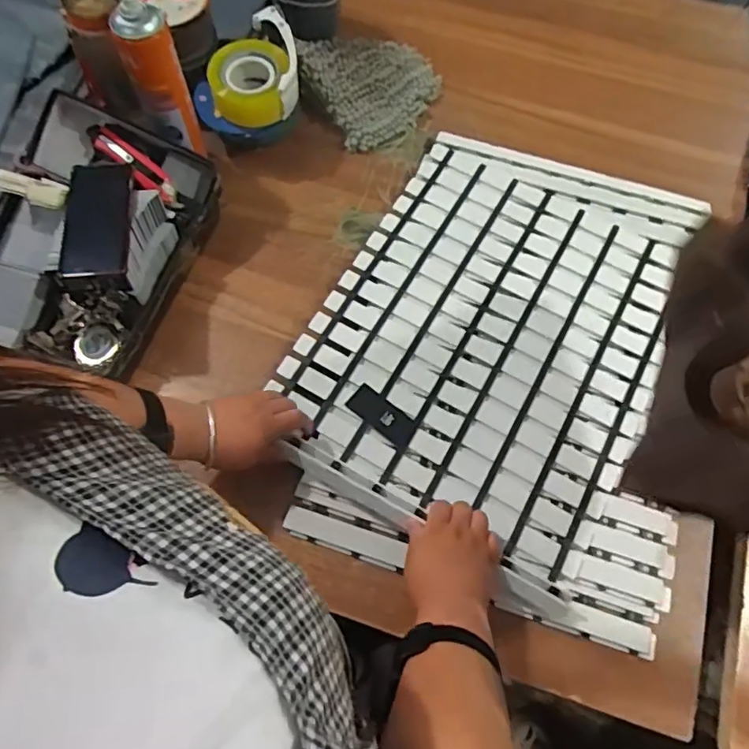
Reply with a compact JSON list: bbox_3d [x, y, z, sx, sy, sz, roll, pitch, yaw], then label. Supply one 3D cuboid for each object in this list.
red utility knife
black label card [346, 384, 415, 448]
[{"bbox_3d":[-0.328,-0.289,0.786,0.043,0.027,0.146,-42,76,-17],"label":"red utility knife"},{"bbox_3d":[0.009,0.051,0.723,0.087,0.004,0.037,37,71,12],"label":"black label card"}]

